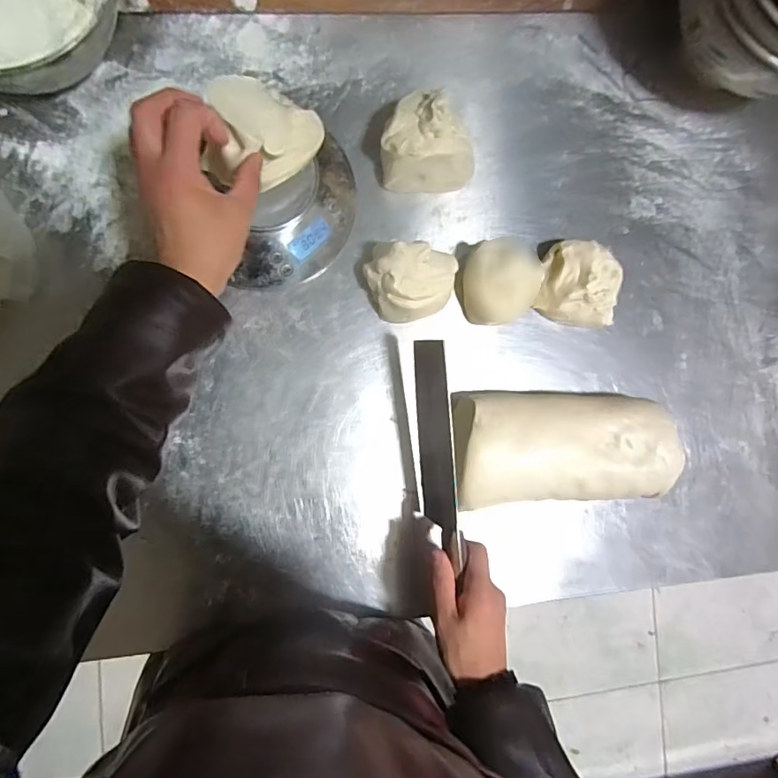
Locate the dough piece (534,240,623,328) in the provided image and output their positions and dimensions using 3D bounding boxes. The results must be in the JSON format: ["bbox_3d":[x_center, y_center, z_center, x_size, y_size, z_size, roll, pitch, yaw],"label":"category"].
[{"bbox_3d":[0.213,-0.116,0.552,0.083,0.040,0.084,3,89,-8],"label":"dough piece"}]

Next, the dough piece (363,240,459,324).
[{"bbox_3d":[0.021,-0.108,0.513,0.095,0.055,0.078,14,87,-8],"label":"dough piece"}]

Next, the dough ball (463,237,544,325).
[{"bbox_3d":[0.121,-0.115,0.535,0.075,0.051,0.083,-13,91,-8],"label":"dough ball"}]

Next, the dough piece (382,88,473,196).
[{"bbox_3d":[0.042,-0.254,0.514,0.098,0.072,0.077,1,89,-8],"label":"dough piece"}]

